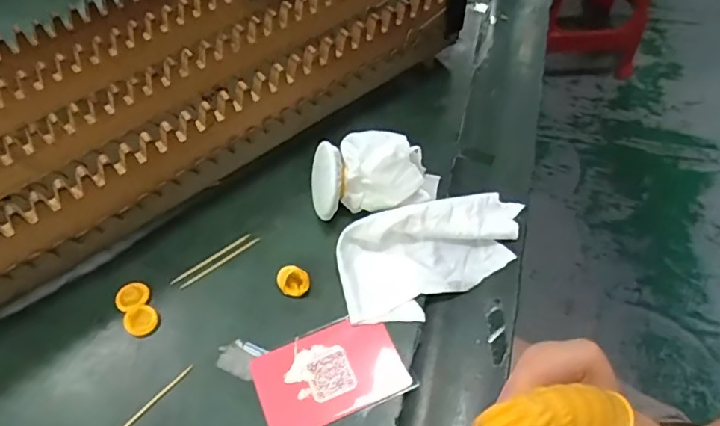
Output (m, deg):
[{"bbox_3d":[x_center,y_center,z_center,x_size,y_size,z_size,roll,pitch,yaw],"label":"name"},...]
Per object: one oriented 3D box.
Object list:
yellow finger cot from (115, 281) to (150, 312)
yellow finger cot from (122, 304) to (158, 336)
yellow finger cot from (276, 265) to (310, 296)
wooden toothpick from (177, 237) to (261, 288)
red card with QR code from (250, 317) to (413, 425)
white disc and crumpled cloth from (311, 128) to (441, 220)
[{"bbox_3d":[-0.150,0.055,0.350,0.021,0.005,0.021,-1,55,2],"label":"yellow finger cot"},{"bbox_3d":[-0.140,0.069,0.339,0.020,0.004,0.019,3,65,-8],"label":"yellow finger cot"},{"bbox_3d":[-0.044,0.044,0.348,0.021,0.015,0.015,-16,56,-8],"label":"yellow finger cot"},{"bbox_3d":[-0.095,0.034,0.365,0.061,0.004,0.004,-34,60,-19],"label":"wooden toothpick"},{"bbox_3d":[-0.018,0.095,0.320,0.086,0.004,0.054,-21,56,-11],"label":"red card with QR code"},{"bbox_3d":[0.009,-0.032,0.381,0.090,0.046,0.051,-12,55,-6],"label":"white disc and crumpled cloth"}]

